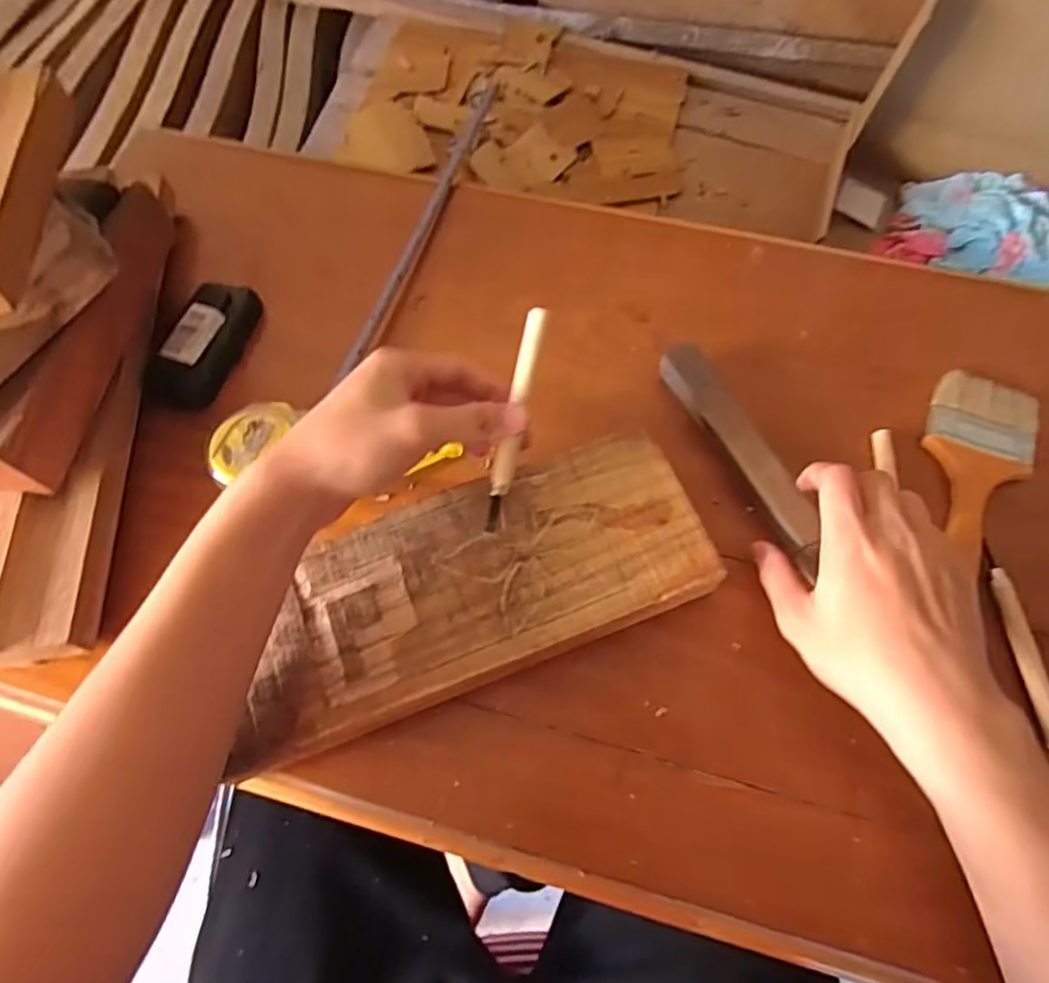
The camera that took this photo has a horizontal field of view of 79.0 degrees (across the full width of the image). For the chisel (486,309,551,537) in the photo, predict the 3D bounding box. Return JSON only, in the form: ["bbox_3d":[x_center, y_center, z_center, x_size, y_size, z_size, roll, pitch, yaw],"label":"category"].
[{"bbox_3d":[-0.005,-0.037,0.362,0.013,0.017,0.130,14,100,8],"label":"chisel"}]

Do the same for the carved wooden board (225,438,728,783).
[{"bbox_3d":[-0.035,0.061,0.390,0.287,0.043,0.115,-20,66,-8],"label":"carved wooden board"}]

